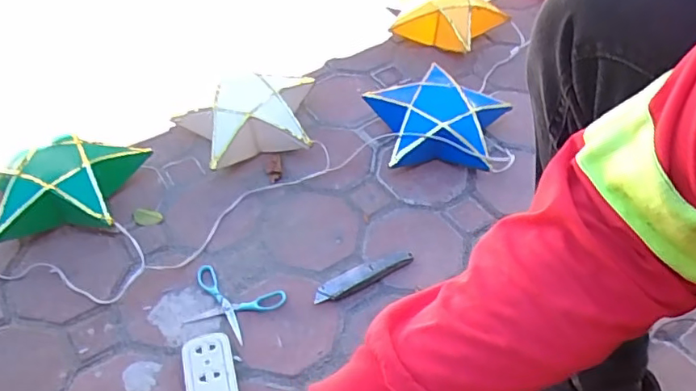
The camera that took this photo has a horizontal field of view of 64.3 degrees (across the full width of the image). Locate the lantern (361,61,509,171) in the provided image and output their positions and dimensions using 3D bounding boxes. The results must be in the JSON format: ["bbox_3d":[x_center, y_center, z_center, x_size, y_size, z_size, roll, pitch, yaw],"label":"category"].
[{"bbox_3d":[0.152,-0.132,0.954,0.242,0.083,0.221,5,49,2],"label":"lantern"}]

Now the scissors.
[{"bbox_3d":[-0.159,0.149,0.756,0.131,0.012,0.086,17,51,12],"label":"scissors"}]

